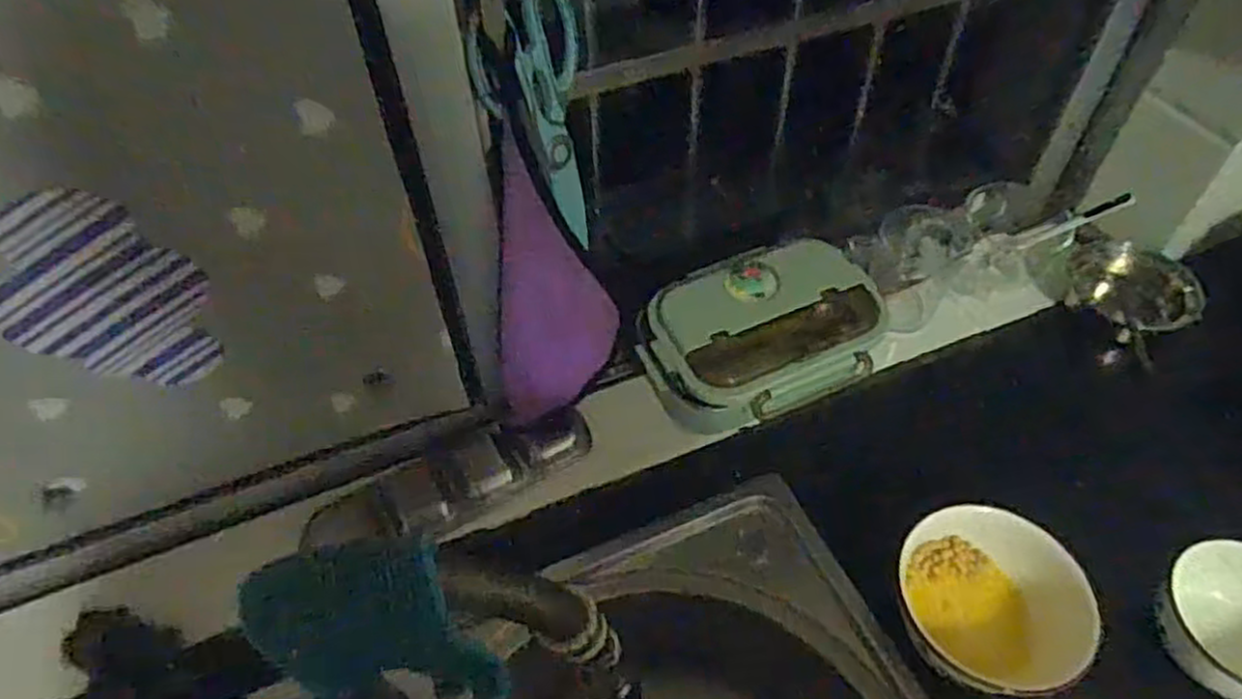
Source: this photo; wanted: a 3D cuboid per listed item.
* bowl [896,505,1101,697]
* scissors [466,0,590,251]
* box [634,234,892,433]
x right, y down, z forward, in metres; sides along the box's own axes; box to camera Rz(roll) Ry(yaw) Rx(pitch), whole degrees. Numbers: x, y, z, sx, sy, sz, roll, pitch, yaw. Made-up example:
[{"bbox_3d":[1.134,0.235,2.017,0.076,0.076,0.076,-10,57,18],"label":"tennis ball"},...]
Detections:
[{"bbox_3d":[0.267,0.194,0.562,0.128,0.067,0.132,0,50,0],"label":"bowl"},{"bbox_3d":[-0.049,-0.158,0.532,0.015,0.182,0.085,20,53,33],"label":"scissors"},{"bbox_3d":[0.135,-0.012,0.720,0.231,0.071,0.159,-18,52,-14],"label":"box"}]

